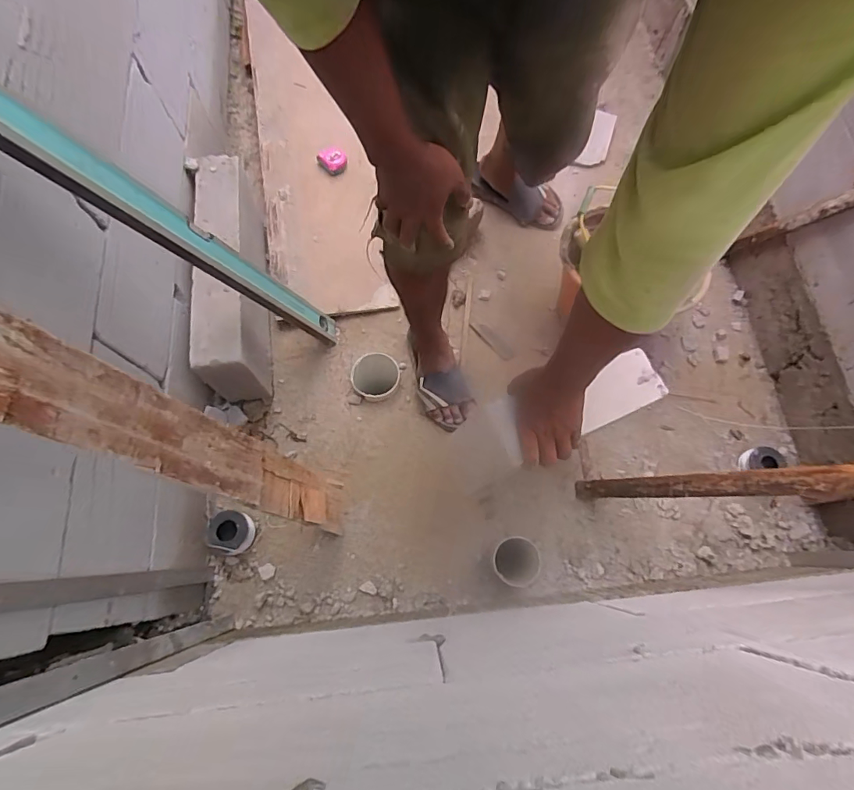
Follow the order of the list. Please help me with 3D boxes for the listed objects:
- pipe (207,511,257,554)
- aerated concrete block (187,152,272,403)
[{"bbox_3d":[-0.418,0.290,0.972,0.090,0.054,0.086,0,70,0],"label":"pipe"},{"bbox_3d":[-0.450,-0.280,1.064,0.107,0.211,0.543,-9,70,-4],"label":"aerated concrete block"}]

